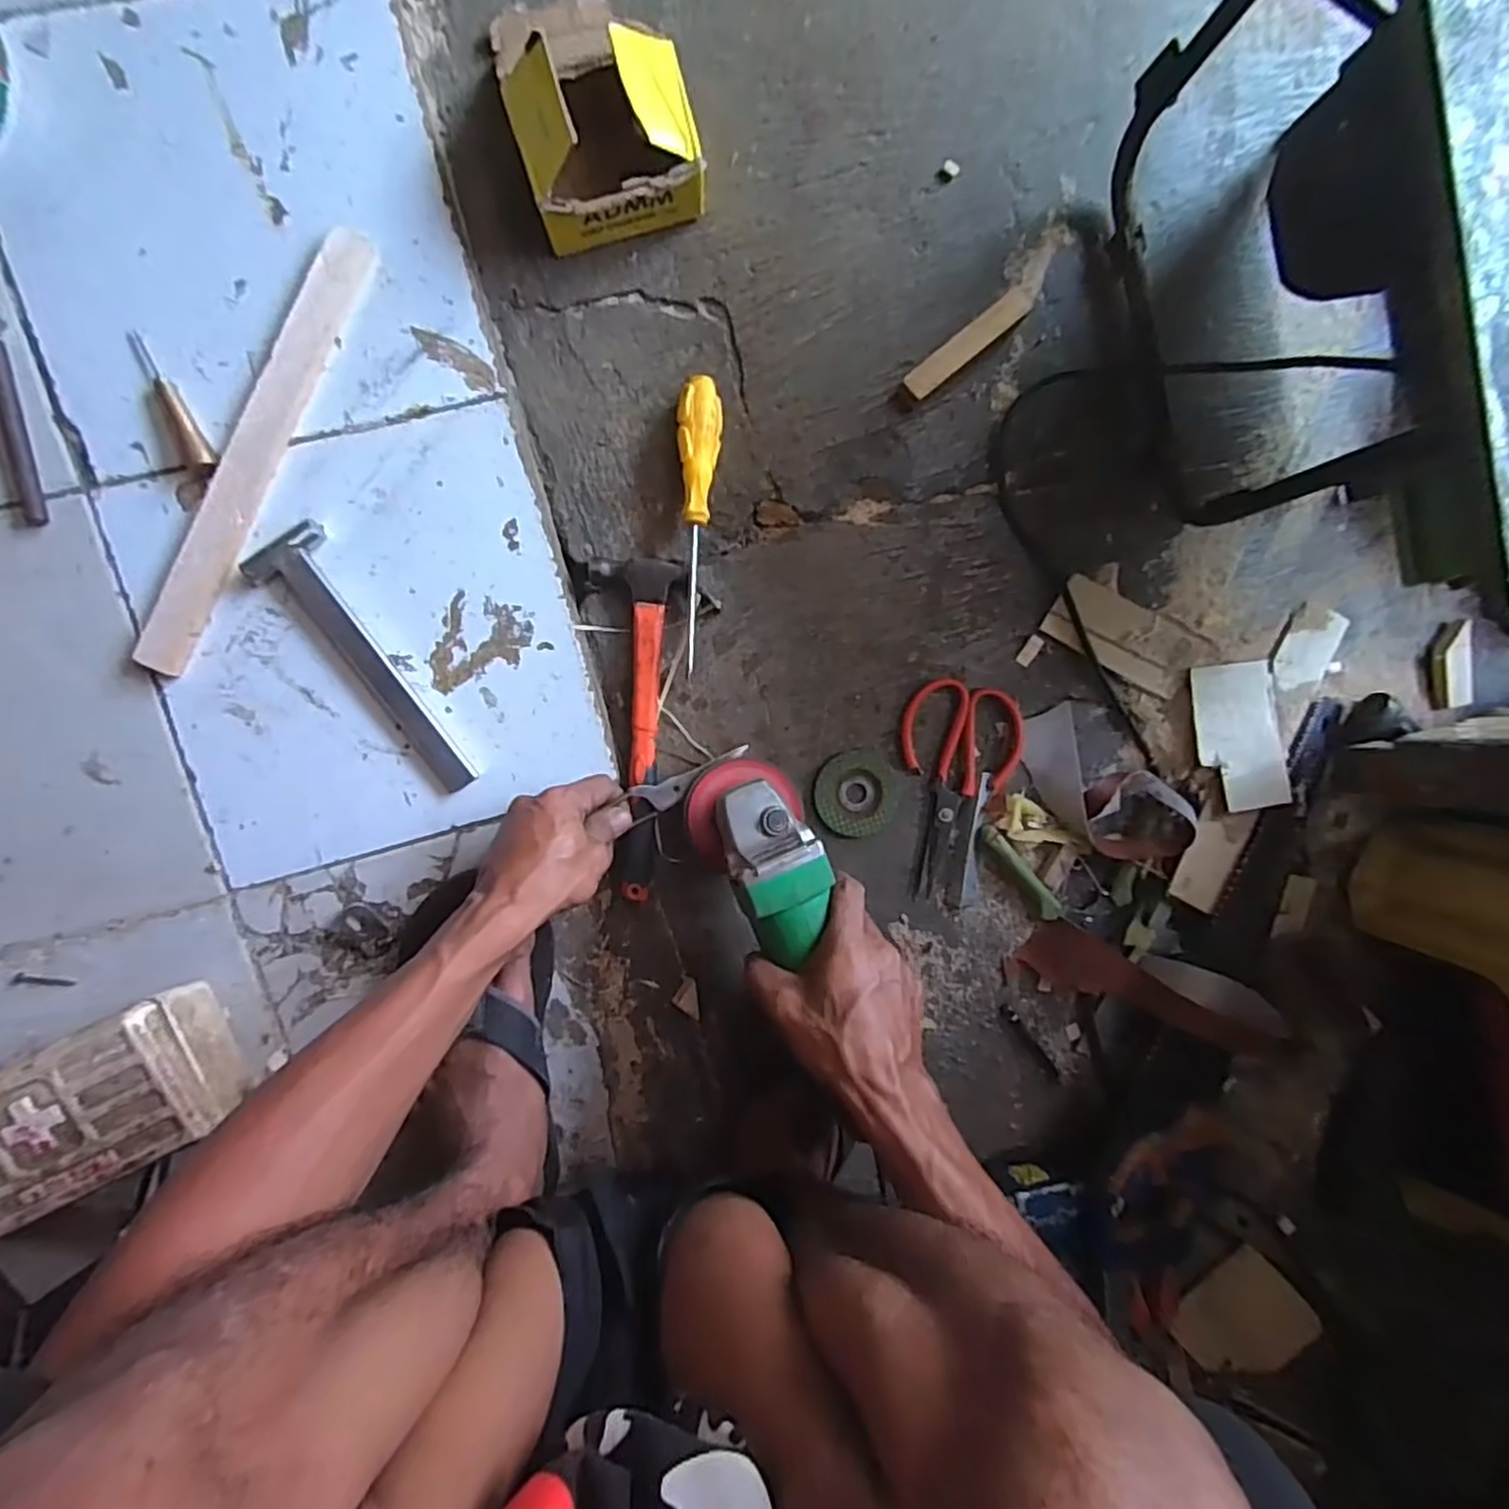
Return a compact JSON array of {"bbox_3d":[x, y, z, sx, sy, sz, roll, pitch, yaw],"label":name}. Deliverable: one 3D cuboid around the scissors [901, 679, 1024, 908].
[{"bbox_3d":[0.158,0.032,0.565,0.097,0.009,0.177,13,93,-7],"label":"scissors"}]

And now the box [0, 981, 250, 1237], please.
[{"bbox_3d":[-0.450,0.235,0.474,0.160,0.083,0.095,-26,97,-4],"label":"box"}]

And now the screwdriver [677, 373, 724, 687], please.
[{"bbox_3d":[-0.043,-0.173,0.524,0.032,0.030,0.214,1,94,-6],"label":"screwdriver"}]

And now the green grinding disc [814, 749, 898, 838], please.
[{"bbox_3d":[0.082,0.032,0.559,0.067,0.004,0.065,0,94,-6],"label":"green grinding disc"}]

